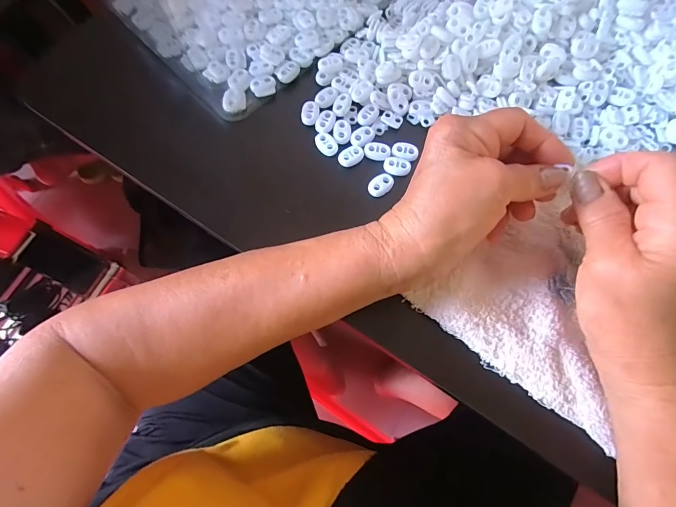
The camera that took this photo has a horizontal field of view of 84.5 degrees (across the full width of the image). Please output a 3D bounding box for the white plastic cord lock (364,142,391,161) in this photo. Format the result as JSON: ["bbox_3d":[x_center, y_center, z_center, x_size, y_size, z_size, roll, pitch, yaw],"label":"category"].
[{"bbox_3d":[0.033,-0.087,0.313,0.022,0.004,0.015,18,73,4],"label":"white plastic cord lock"}]

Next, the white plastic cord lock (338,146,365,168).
[{"bbox_3d":[0.011,-0.082,0.312,0.023,0.004,0.014,-37,77,-12],"label":"white plastic cord lock"}]

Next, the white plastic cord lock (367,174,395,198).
[{"bbox_3d":[0.035,-0.056,0.306,0.022,0.006,0.015,-43,78,-13],"label":"white plastic cord lock"}]

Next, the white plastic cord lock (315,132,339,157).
[{"bbox_3d":[-0.010,-0.093,0.315,0.016,0.004,0.023,-34,77,-11],"label":"white plastic cord lock"}]

